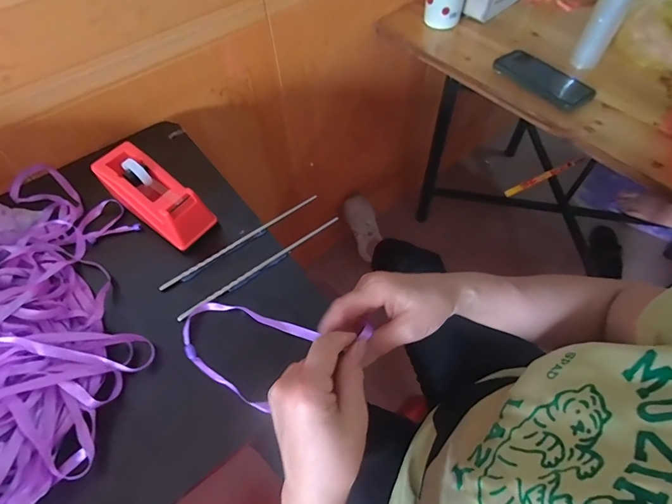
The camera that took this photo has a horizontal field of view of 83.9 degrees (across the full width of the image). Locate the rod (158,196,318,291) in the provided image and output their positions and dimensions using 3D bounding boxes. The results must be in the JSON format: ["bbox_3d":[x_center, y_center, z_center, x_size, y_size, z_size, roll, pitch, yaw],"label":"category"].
[{"bbox_3d":[-0.116,-0.017,0.472,0.224,0.009,0.009,-35,63,-17],"label":"rod"}]

